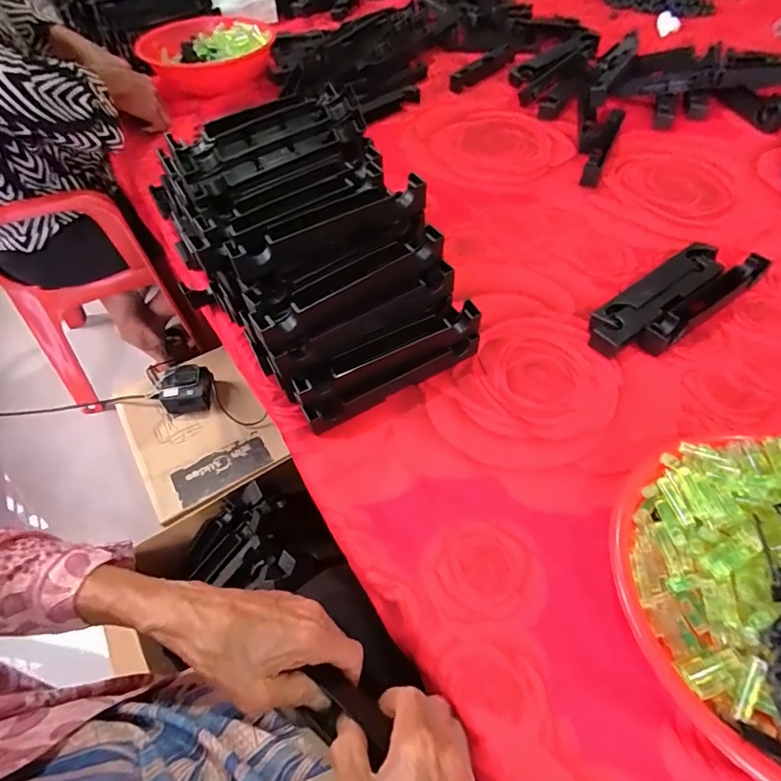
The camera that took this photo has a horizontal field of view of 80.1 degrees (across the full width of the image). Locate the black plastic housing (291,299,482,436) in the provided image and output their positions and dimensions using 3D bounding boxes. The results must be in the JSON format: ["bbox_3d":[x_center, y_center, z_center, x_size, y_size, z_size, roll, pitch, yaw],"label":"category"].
[{"bbox_3d":[0.002,-0.026,0.463,0.197,0.060,0.042,-29,57,-17],"label":"black plastic housing"}]

